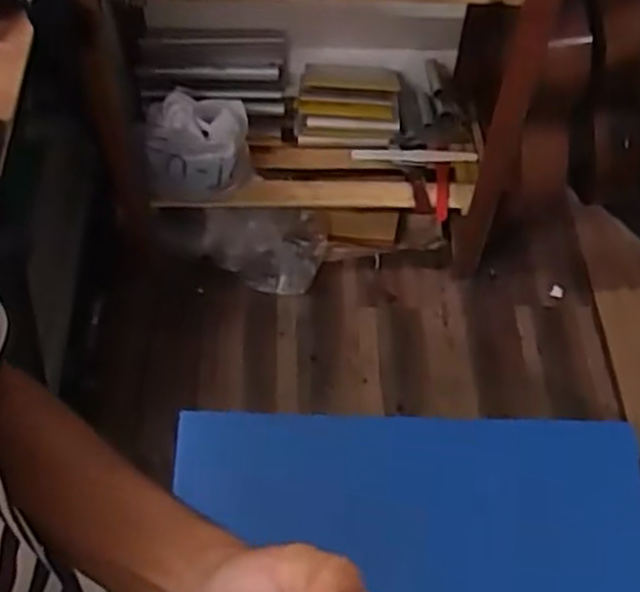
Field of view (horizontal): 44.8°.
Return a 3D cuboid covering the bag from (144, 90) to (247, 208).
[{"bbox_3d":[-0.252,-0.302,1.592,0.216,0.190,0.123,0,56,-3],"label":"bag"}]

